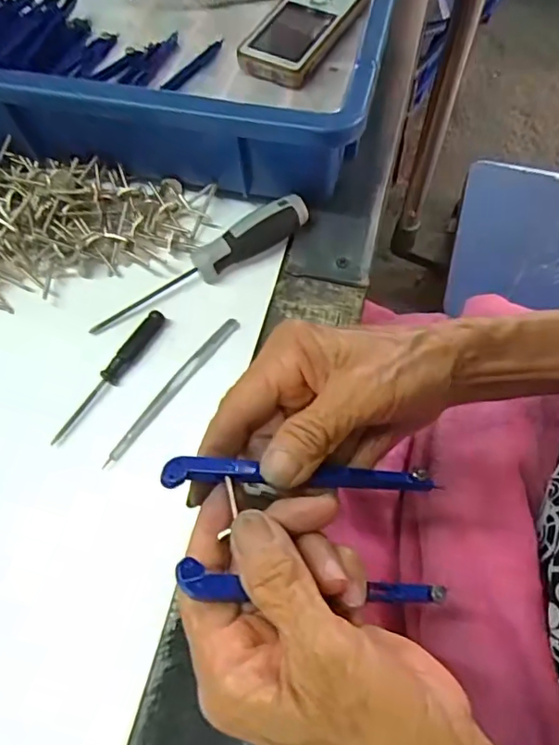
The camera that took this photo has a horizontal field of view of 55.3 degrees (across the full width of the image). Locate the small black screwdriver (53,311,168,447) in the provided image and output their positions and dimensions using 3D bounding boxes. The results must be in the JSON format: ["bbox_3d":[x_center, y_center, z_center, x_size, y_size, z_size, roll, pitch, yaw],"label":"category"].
[{"bbox_3d":[-0.095,0.001,0.300,0.012,0.008,0.091,29,69,15],"label":"small black screwdriver"}]

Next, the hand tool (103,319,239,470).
[{"bbox_3d":[-0.059,0.008,0.297,0.008,0.006,0.106,34,70,17],"label":"hand tool"}]

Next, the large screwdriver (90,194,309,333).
[{"bbox_3d":[-0.046,-0.065,0.321,0.144,0.024,0.018,-30,66,-12],"label":"large screwdriver"}]

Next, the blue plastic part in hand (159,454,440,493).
[{"bbox_3d":[0.011,0.044,0.223,0.118,0.006,0.012,8,62,-20],"label":"blue plastic part in hand"}]

